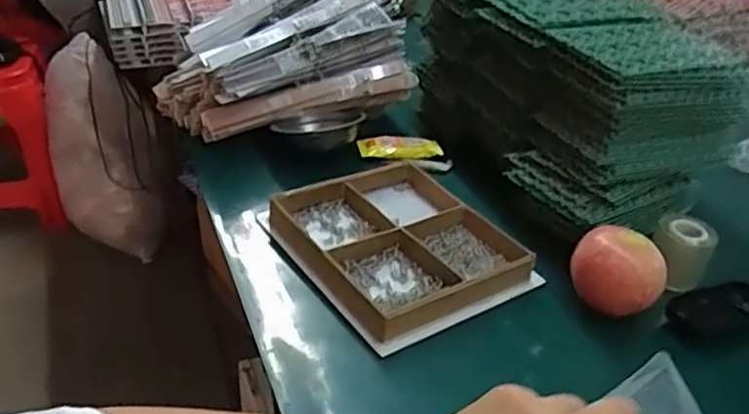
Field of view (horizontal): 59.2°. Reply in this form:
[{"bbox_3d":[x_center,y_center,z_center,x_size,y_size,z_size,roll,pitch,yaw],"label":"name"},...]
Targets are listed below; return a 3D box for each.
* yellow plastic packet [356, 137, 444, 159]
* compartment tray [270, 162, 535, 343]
[{"bbox_3d":[0.035,-0.082,0.917,0.115,0.018,0.035,-4,34,-13],"label":"yellow plastic packet"},{"bbox_3d":[0.034,0.034,0.735,0.226,0.033,0.232,-18,40,-31],"label":"compartment tray"}]

